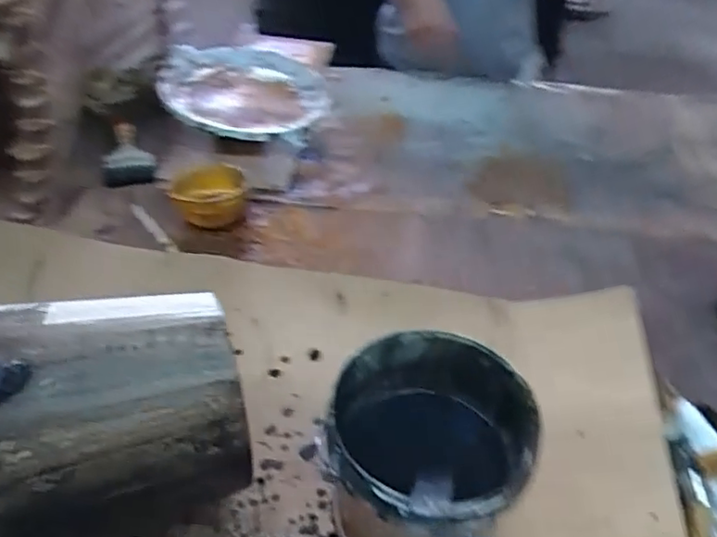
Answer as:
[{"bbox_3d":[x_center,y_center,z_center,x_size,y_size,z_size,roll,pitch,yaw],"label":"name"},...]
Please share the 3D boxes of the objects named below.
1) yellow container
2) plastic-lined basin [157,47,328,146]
[{"bbox_3d":[-0.228,-0.111,0.957,0.110,0.059,0.123,-8,45,-14],"label":"yellow container"},{"bbox_3d":[-0.210,-0.320,1.180,0.307,0.077,0.323,3,43,-3],"label":"plastic-lined basin"}]

